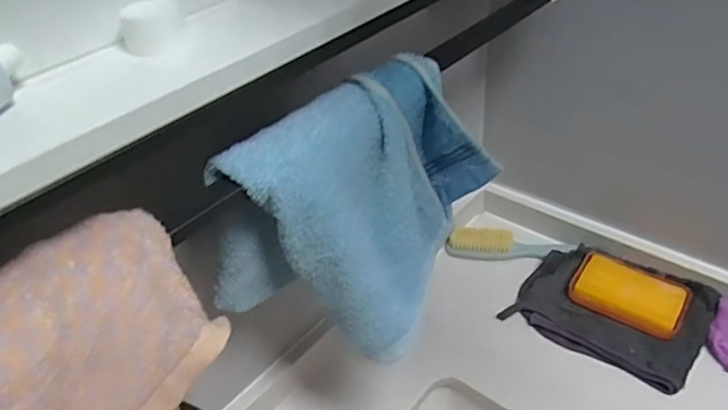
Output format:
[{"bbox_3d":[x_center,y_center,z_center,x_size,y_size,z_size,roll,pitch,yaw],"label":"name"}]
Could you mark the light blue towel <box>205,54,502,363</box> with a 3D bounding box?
[{"bbox_3d":[0.004,0.009,0.410,0.203,0.165,0.089,-30,44,-28],"label":"light blue towel"}]

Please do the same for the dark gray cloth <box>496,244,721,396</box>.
[{"bbox_3d":[0.277,0.109,0.644,0.189,0.028,0.140,22,45,31],"label":"dark gray cloth"}]

